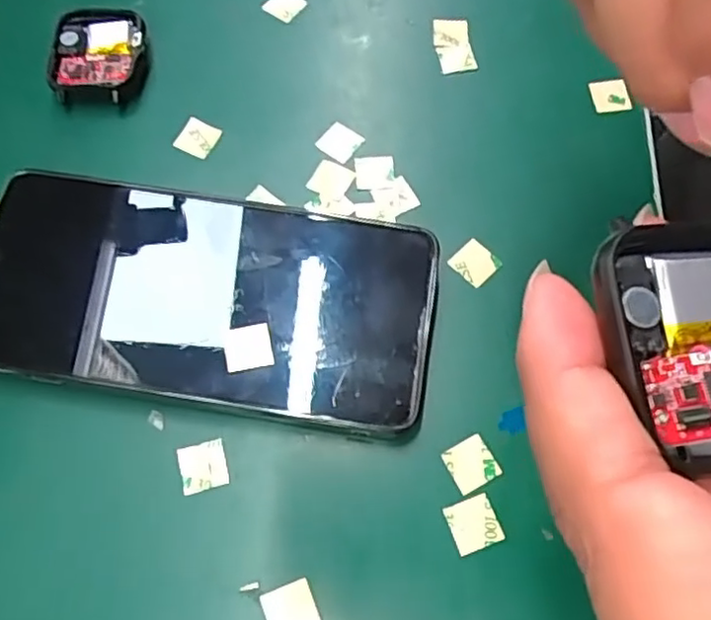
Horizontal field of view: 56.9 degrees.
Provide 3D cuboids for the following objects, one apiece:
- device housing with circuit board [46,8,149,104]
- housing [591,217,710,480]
[{"bbox_3d":[-0.109,-0.108,0.281,0.038,0.012,0.044,2,68,2],"label":"device housing with circuit board"},{"bbox_3d":[0.062,0.005,0.113,0.037,0.007,0.043,-3,67,-3],"label":"housing"}]

